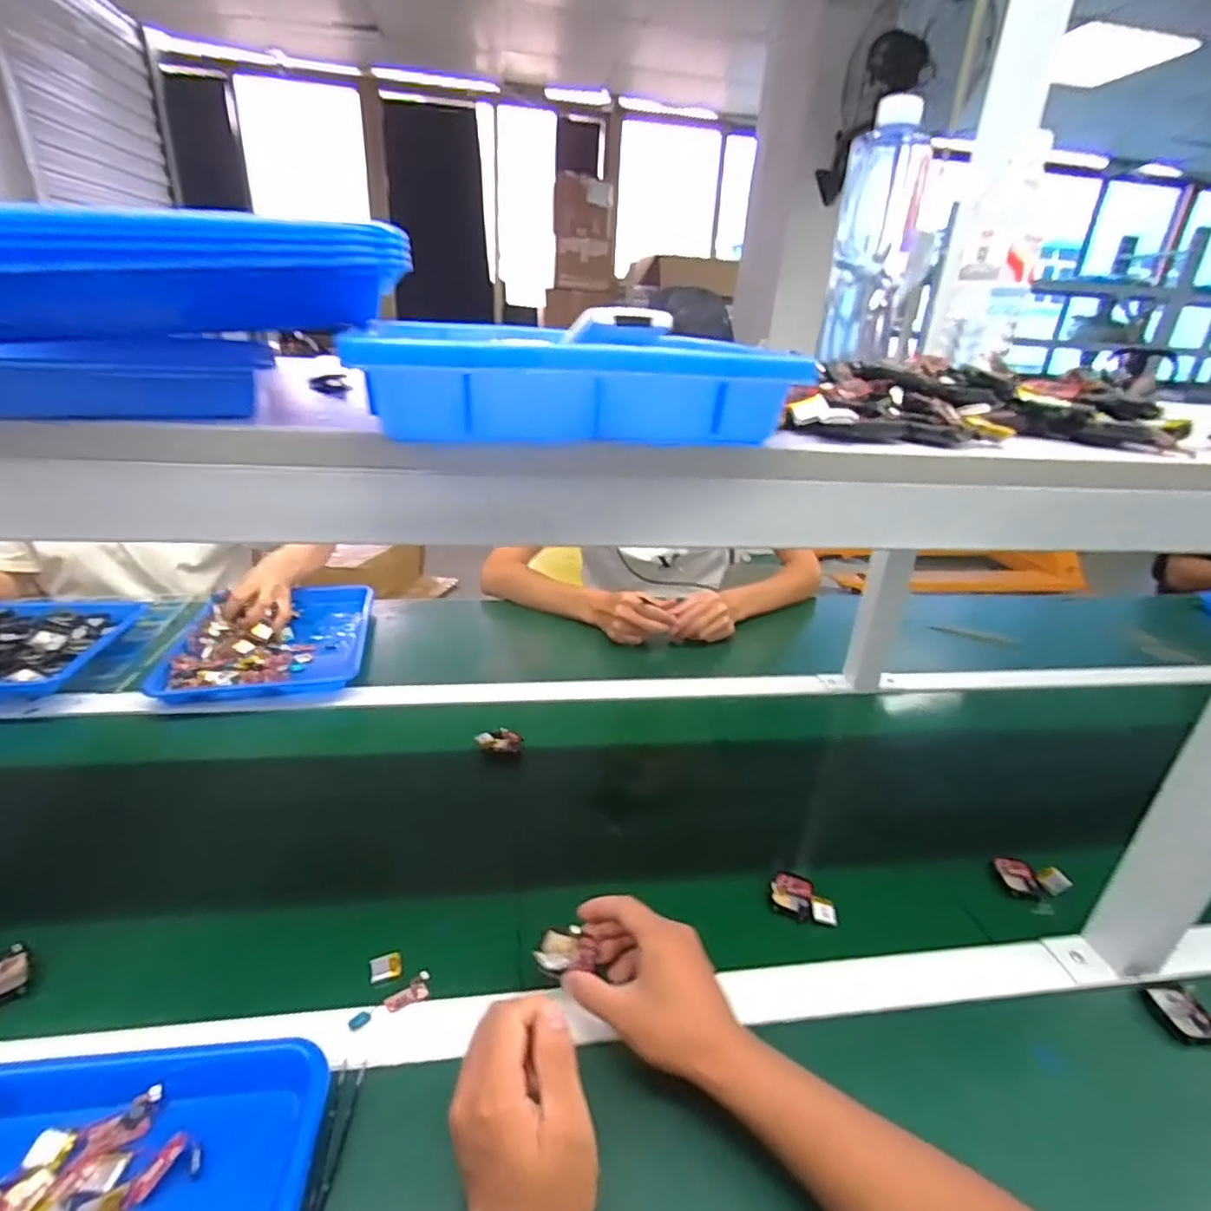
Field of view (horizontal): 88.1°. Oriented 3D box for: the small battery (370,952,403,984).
[{"bbox_3d":[-0.174,0.288,0.498,0.024,0.007,0.018,-7,27,-21],"label":"small battery"}]

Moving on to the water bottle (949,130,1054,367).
[{"bbox_3d":[0.393,-0.345,0.630,0.074,0.183,0.078,17,29,26],"label":"water bottle"}]

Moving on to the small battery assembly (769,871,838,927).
[{"bbox_3d":[0.183,0.268,0.580,0.057,0.013,0.045,11,26,15],"label":"small battery assembly"}]

